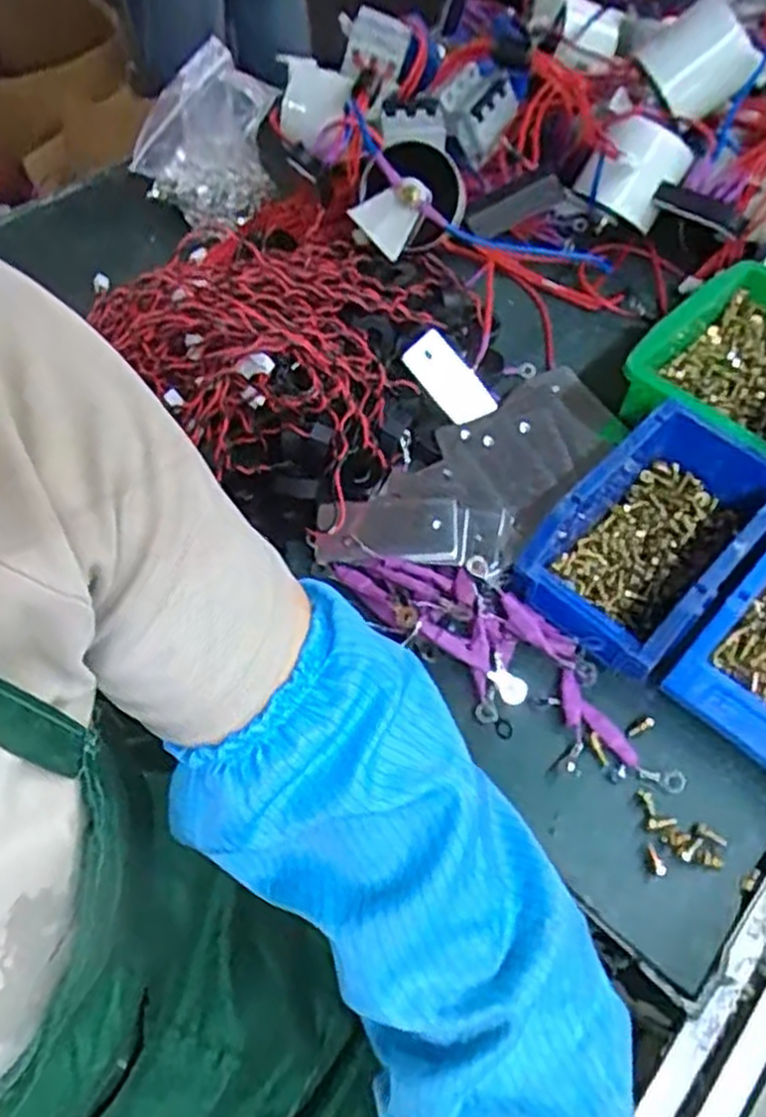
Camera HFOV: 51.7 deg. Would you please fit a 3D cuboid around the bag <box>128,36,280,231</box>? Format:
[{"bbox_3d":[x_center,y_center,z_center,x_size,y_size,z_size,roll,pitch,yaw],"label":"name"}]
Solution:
[{"bbox_3d":[-0.151,-0.357,0.675,0.117,0.128,0.093,-4,56,-7],"label":"bag"}]

